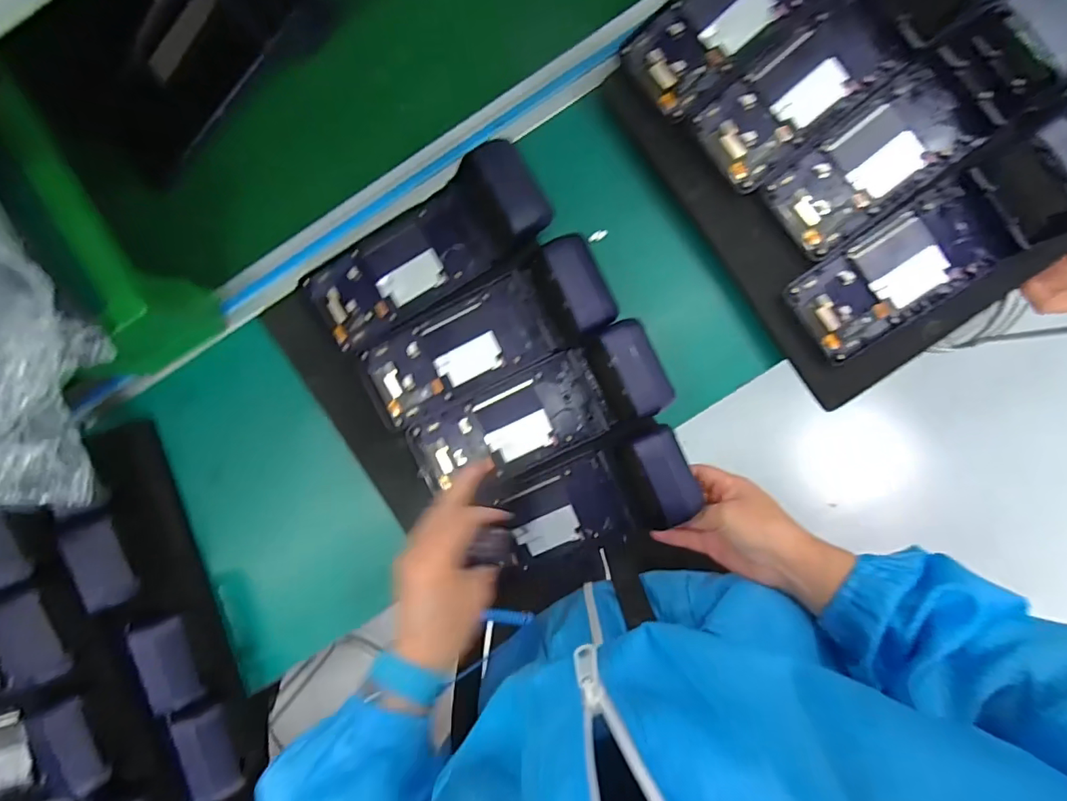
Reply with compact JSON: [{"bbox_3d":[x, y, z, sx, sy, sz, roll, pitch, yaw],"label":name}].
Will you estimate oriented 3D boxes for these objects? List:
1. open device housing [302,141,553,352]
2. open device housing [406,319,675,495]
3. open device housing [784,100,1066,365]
[{"bbox_3d":[-0.096,-0.127,0.425,0.221,0.041,0.082,-29,91,6],"label":"open device housing"},{"bbox_3d":[0.000,0.013,0.421,0.221,0.041,0.080,-24,92,6],"label":"open device housing"},{"bbox_3d":[0.344,-0.137,0.380,0.287,0.050,0.088,-32,90,6],"label":"open device housing"}]

